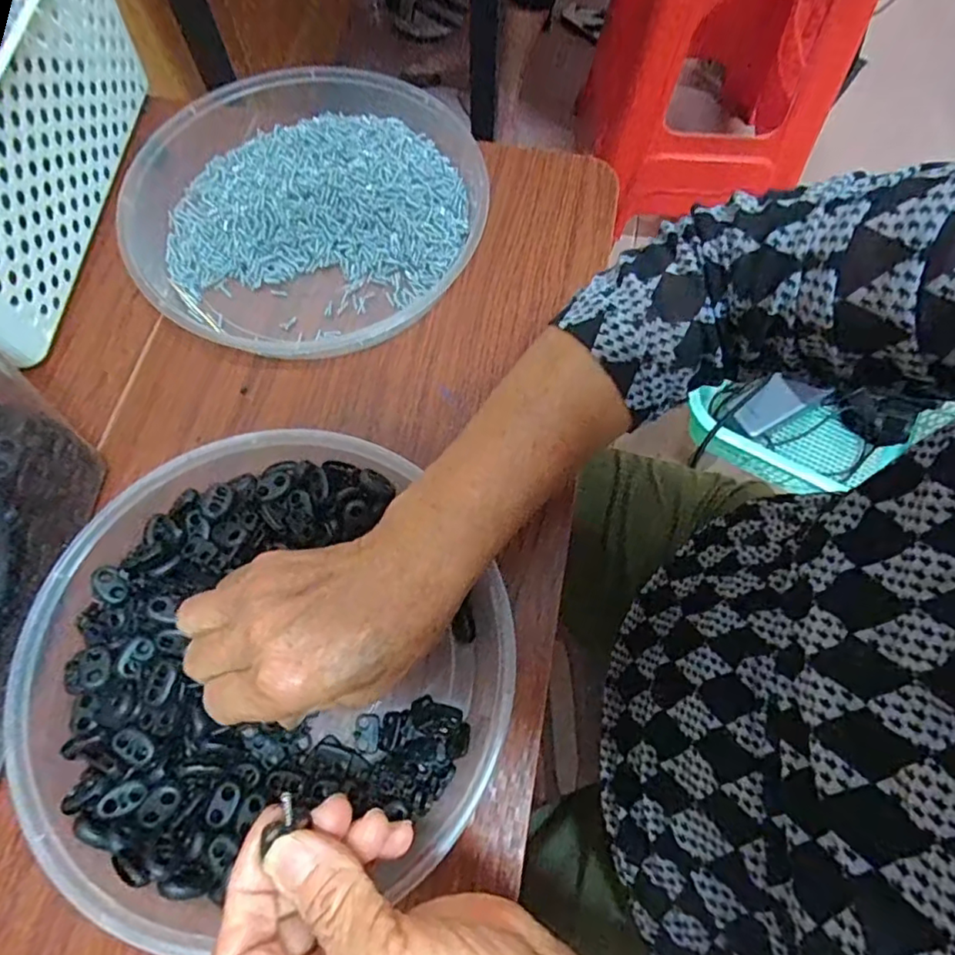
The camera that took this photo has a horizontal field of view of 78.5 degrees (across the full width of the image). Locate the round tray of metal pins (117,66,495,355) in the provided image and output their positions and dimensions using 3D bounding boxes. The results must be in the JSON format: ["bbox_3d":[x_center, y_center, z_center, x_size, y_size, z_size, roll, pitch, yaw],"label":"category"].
[{"bbox_3d":[-0.120,-0.193,0.401,0.236,0.032,0.223,0,70,0],"label":"round tray of metal pins"}]

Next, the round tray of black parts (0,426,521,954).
[{"bbox_3d":[-0.101,0.086,0.297,0.227,0.056,0.214,0,70,0],"label":"round tray of black parts"}]

